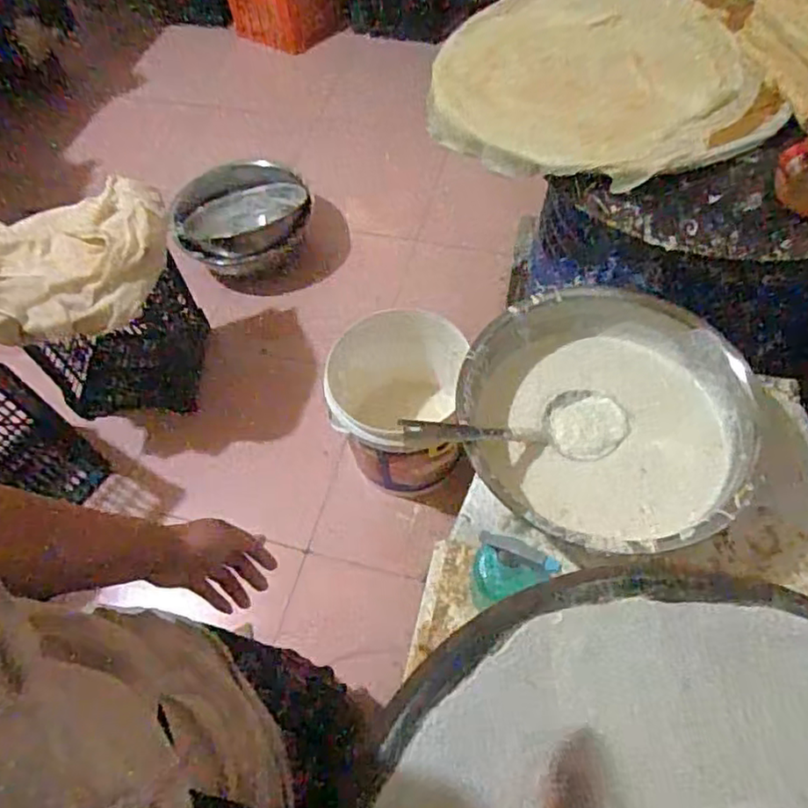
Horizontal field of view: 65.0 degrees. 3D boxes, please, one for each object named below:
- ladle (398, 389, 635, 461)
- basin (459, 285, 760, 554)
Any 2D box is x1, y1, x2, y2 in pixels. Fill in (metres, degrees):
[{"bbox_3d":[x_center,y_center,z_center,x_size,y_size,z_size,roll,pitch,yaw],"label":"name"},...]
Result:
[{"bbox_3d":[0.158,0.026,0.873,0.335,0.064,0.107,2,55,-26],"label":"ladle"},{"bbox_3d":[0.278,0.020,0.887,0.383,0.102,0.397,-2,59,3],"label":"basin"}]

